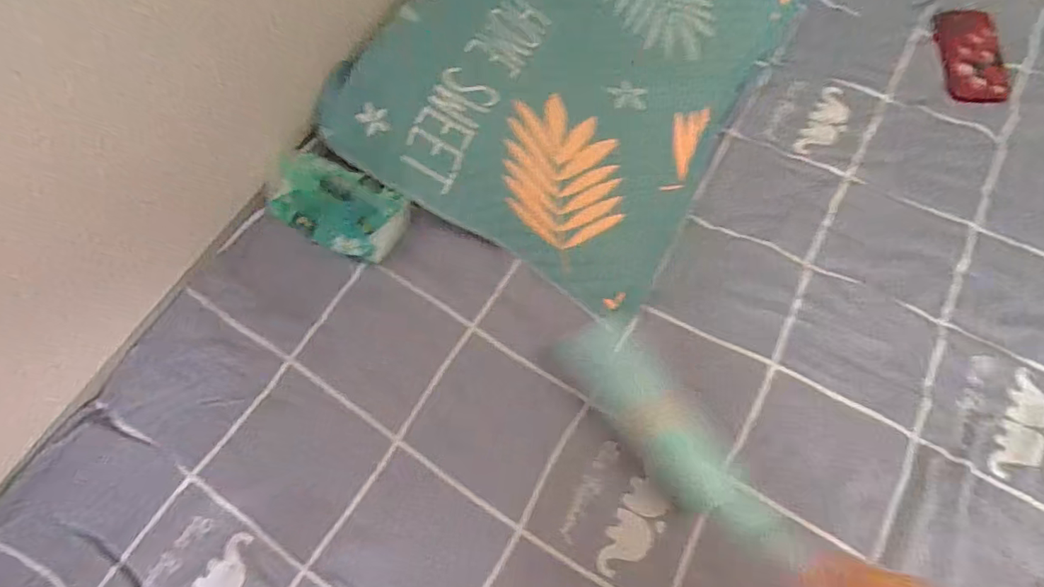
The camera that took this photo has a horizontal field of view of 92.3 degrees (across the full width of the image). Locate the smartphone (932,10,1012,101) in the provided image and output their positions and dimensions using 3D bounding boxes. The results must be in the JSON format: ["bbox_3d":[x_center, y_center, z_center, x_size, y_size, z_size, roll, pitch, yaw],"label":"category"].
[{"bbox_3d":[0.630,-0.330,0.700,0.074,0.014,0.161,6,69,5],"label":"smartphone"}]

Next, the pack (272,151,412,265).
[{"bbox_3d":[-0.221,-0.108,0.605,0.161,0.062,0.093,23,71,12],"label":"pack"}]

